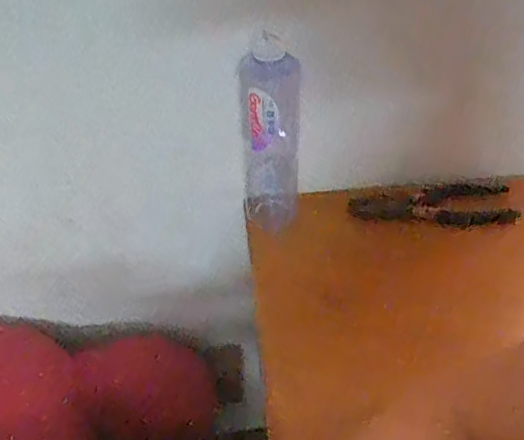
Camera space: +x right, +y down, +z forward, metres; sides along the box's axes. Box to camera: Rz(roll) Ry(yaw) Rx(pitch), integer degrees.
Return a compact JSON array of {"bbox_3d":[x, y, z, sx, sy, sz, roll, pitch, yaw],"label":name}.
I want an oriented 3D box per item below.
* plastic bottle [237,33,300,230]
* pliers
[{"bbox_3d":[0.008,-0.081,0.639,0.064,0.242,0.069,-1,46,1],"label":"plastic bottle"},{"bbox_3d":[0.207,-0.023,0.697,0.194,0.065,0.017,8,47,10],"label":"pliers"}]

